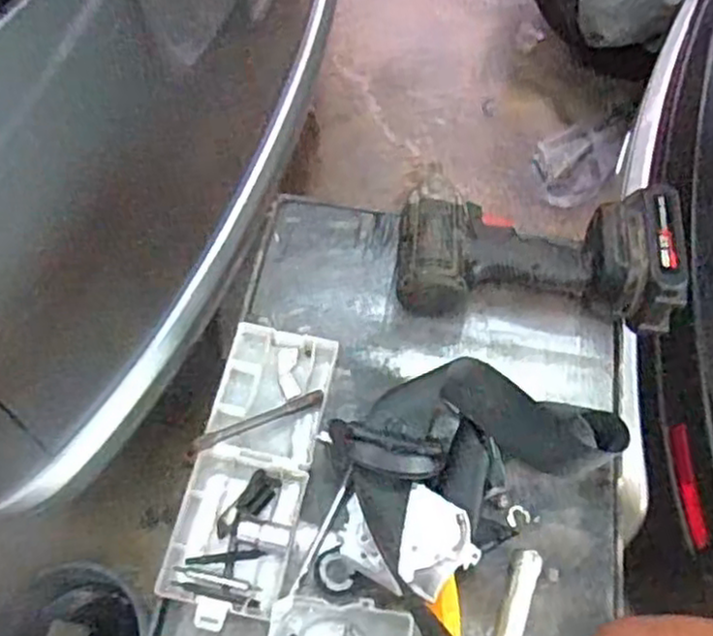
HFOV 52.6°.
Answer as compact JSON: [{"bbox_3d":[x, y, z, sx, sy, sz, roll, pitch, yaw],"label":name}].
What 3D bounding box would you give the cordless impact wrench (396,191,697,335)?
[{"bbox_3d":[0.150,-0.052,0.616,0.229,0.068,0.114,6,61,3],"label":"cordless impact wrench"}]

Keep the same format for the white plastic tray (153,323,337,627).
[{"bbox_3d":[-0.079,0.112,0.559,0.087,0.024,0.228,10,61,5],"label":"white plastic tray"}]

